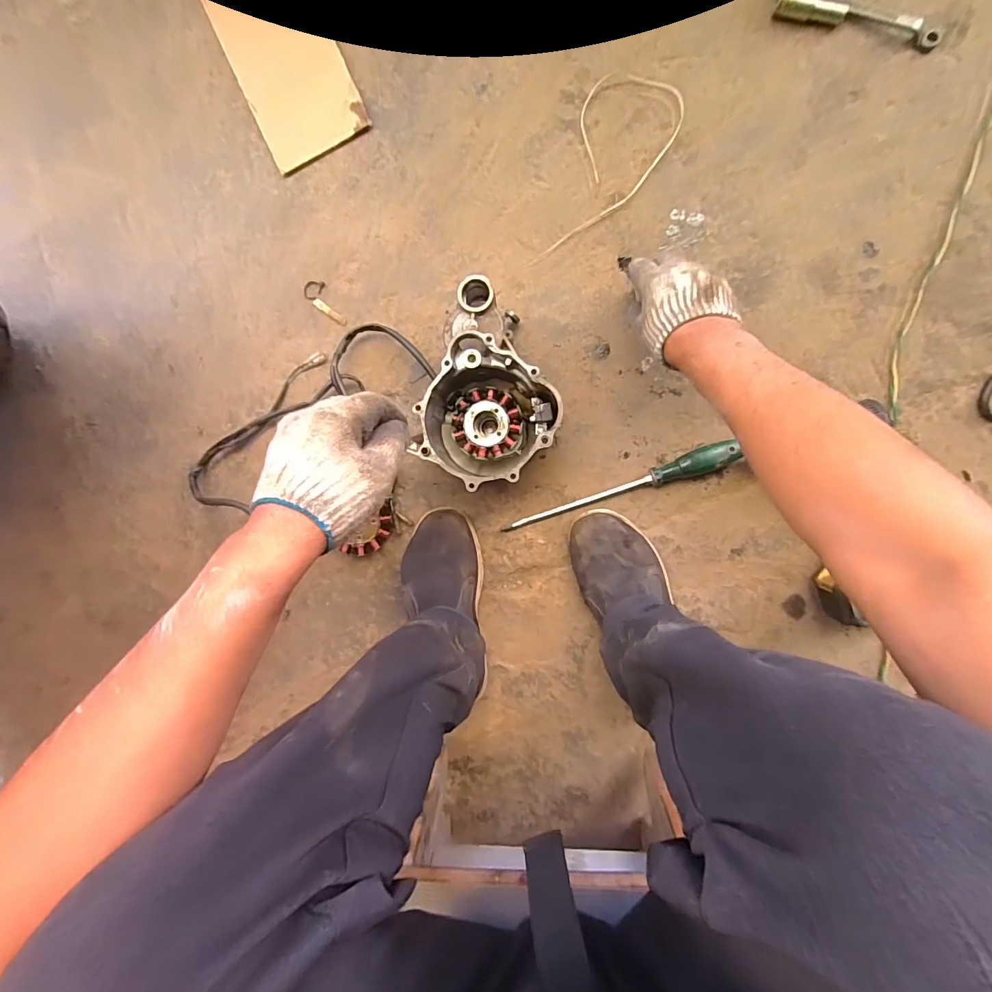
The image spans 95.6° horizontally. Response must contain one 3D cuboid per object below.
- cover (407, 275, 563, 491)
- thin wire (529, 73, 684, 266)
[{"bbox_3d":[0.002,-0.120,0.536,0.147,0.086,0.209,19,94,4],"label":"cover"},{"bbox_3d":[0.140,-0.405,0.565,0.116,0.010,0.245,24,94,4],"label":"thin wire"}]

